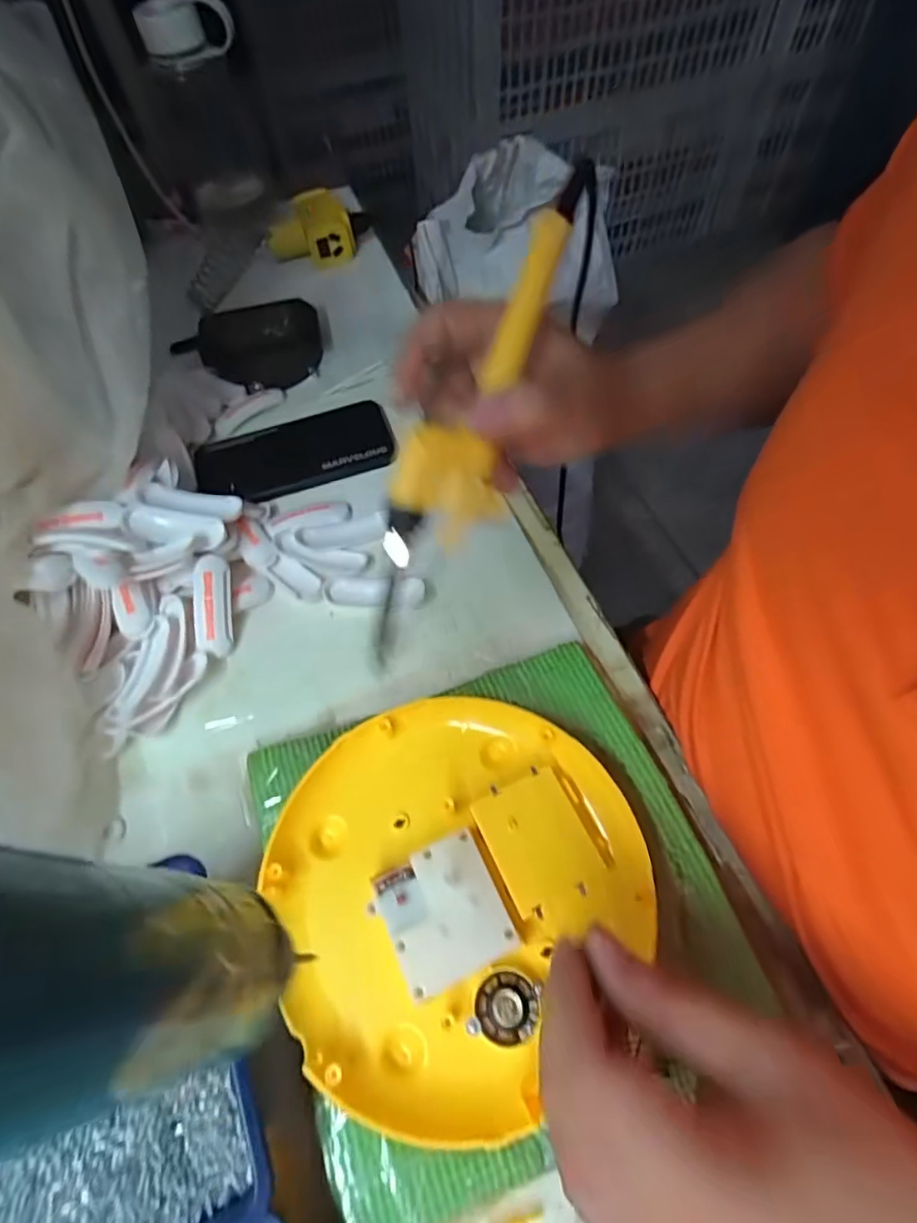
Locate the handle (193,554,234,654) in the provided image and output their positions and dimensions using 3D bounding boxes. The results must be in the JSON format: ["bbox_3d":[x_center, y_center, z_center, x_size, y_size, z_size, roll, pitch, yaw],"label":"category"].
[{"bbox_3d":[-0.167,-0.004,0.382,0.025,0.014,0.067,-6,83,-3],"label":"handle"}]

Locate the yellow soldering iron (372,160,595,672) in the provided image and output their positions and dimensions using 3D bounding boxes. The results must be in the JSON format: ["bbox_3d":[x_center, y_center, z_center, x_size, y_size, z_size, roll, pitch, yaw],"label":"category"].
[{"bbox_3d":[0.010,-0.089,0.249,0.040,0.025,0.215,25,91,14],"label":"yellow soldering iron"}]

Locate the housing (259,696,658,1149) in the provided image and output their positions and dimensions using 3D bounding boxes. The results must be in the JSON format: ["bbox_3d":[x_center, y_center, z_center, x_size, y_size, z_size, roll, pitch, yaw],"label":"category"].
[{"bbox_3d":[-0.006,0.130,0.282,0.166,0.032,0.178,0,60,1],"label":"housing"}]

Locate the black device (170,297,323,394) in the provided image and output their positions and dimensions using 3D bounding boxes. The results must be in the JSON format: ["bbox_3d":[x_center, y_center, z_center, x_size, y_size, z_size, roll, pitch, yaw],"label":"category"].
[{"bbox_3d":[-0.184,-0.248,0.521,0.122,0.036,0.084,-23,61,-10],"label":"black device"}]

